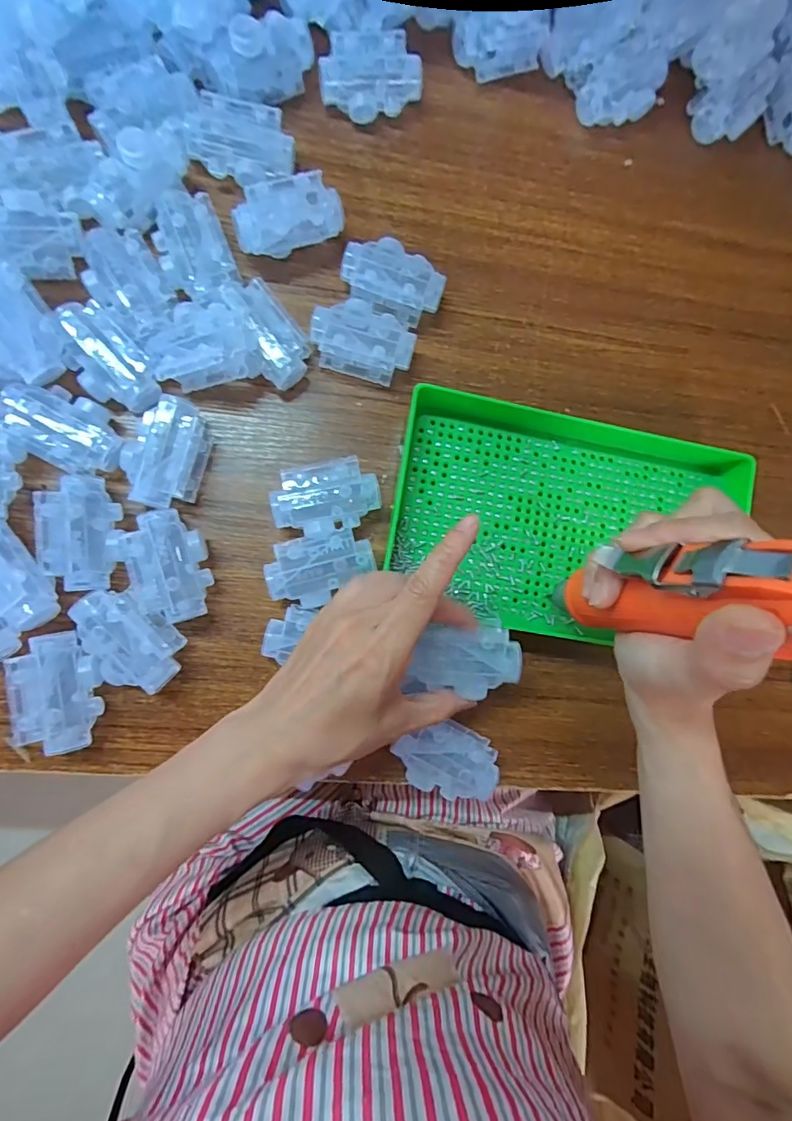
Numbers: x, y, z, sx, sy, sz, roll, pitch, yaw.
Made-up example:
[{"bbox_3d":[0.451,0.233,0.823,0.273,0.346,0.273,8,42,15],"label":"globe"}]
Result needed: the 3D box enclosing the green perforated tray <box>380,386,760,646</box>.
[{"bbox_3d":[0.116,-0.027,0.360,0.234,0.033,0.156,10,85,-7],"label":"green perforated tray"}]

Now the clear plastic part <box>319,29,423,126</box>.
[{"bbox_3d":[-0.018,-0.343,0.368,0.070,0.019,0.047,-9,116,-6],"label":"clear plastic part"}]

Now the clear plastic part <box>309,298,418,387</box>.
[{"bbox_3d":[-0.022,-0.152,0.353,0.068,0.027,0.045,15,85,-6],"label":"clear plastic part"}]

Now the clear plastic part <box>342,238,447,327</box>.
[{"bbox_3d":[-0.002,-0.196,0.361,0.070,0.029,0.045,18,84,-6],"label":"clear plastic part"}]

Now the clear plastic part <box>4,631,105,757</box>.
[{"bbox_3d":[-0.202,0.080,0.313,0.043,0.030,0.069,-9,88,-8],"label":"clear plastic part"}]

